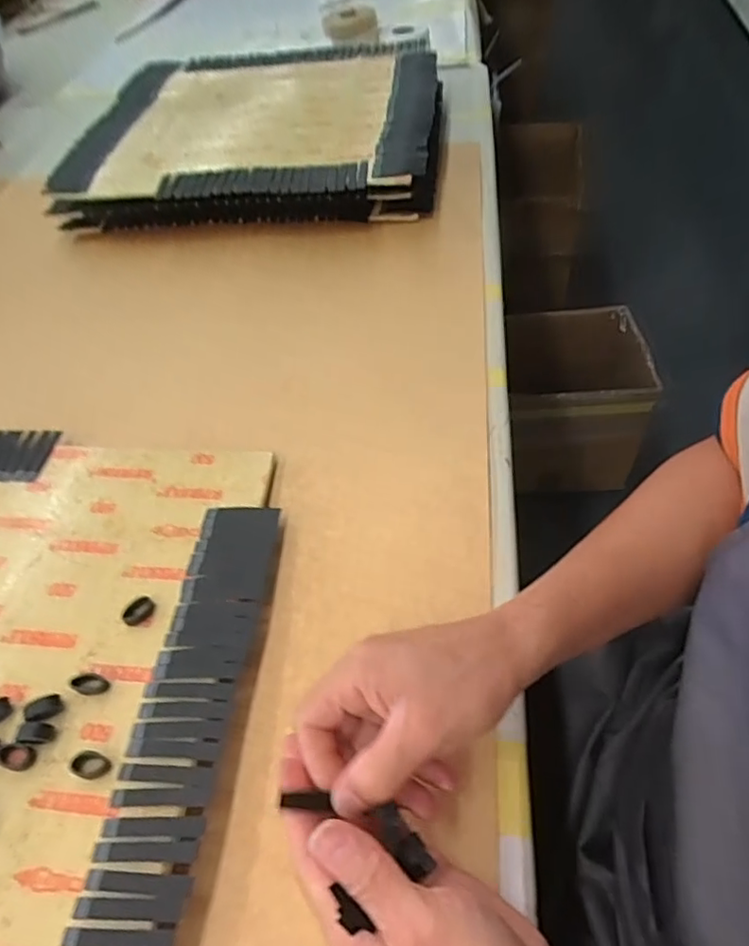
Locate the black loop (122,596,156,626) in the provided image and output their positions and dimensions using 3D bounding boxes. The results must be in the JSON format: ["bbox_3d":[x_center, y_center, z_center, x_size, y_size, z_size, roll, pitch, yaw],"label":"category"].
[{"bbox_3d":[-0.160,0.093,0.397,0.013,0.010,0.022,22,57,20],"label":"black loop"}]

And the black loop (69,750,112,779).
[{"bbox_3d":[-0.162,0.166,0.333,0.024,0.008,0.014,8,53,10],"label":"black loop"}]

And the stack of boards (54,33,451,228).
[{"bbox_3d":[-0.149,-0.486,0.811,0.476,0.075,0.432,2,54,9],"label":"stack of boards"}]

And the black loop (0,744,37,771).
[{"bbox_3d":[-0.210,0.166,0.342,0.017,0.010,0.013,6,53,8],"label":"black loop"}]

